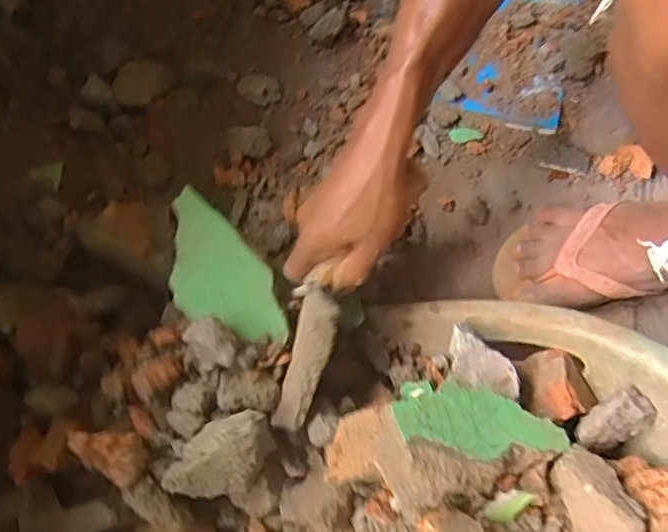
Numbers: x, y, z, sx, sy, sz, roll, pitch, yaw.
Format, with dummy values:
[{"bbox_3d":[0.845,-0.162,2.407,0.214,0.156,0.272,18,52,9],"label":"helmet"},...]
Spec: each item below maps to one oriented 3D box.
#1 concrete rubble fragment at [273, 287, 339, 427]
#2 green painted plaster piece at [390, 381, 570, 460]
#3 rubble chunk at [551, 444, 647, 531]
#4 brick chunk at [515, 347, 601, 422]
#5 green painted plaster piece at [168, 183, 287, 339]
[{"bbox_3d":[-0.019,0.070,0.440,0.030,0.037,0.103,16,87,7],"label":"concrete rubble fragment"},{"bbox_3d":[0.102,0.107,0.406,0.133,0.007,0.044,13,67,-19],"label":"green painted plaster piece"},{"bbox_3d":[0.182,0.163,0.400,0.040,0.026,0.079,-20,70,-7],"label":"rubble chunk"},{"bbox_3d":[0.169,0.091,0.454,0.050,0.032,0.053,0,69,1],"label":"brick chunk"},{"bbox_3d":[-0.093,0.008,0.466,0.070,0.028,0.134,-40,73,-13],"label":"green painted plaster piece"}]

